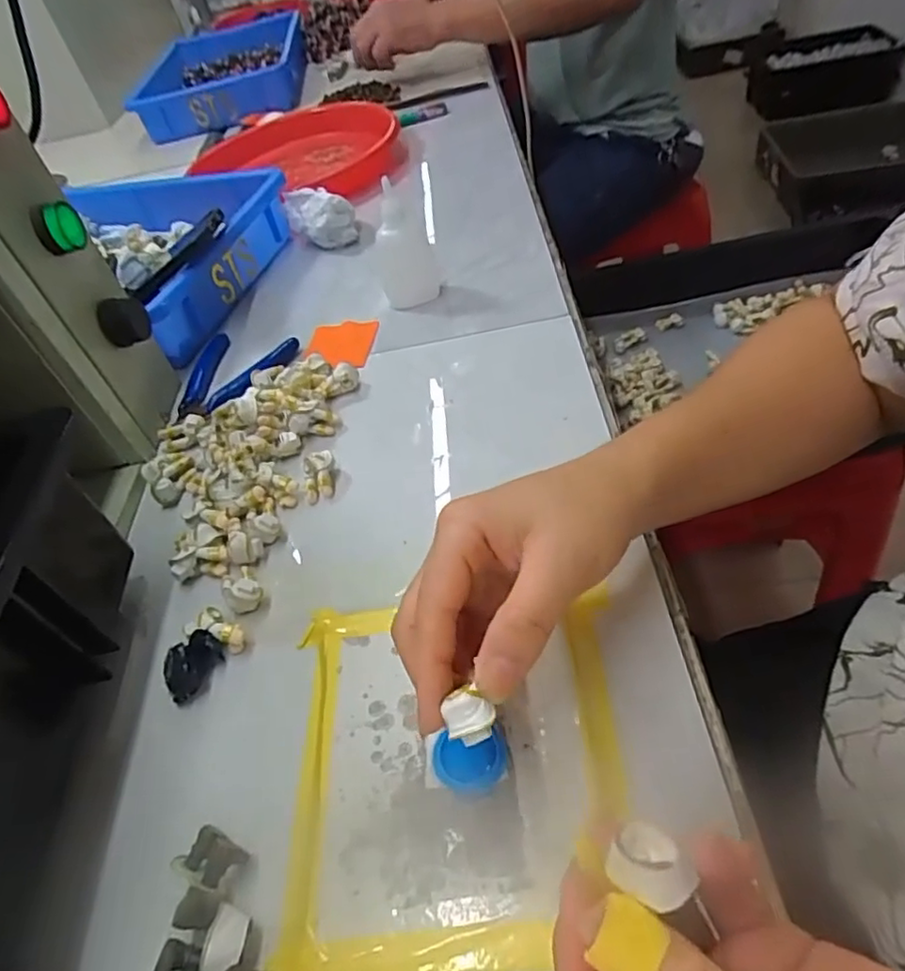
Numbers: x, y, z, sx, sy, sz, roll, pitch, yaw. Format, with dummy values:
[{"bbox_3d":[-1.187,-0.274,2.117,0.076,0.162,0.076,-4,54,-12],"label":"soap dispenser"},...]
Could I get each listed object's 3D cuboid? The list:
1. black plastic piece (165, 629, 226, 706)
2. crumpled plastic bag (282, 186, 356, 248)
[{"bbox_3d":[-0.129,0.088,0.308,0.022,0.019,0.031,19,55,28],"label":"black plastic piece"},{"bbox_3d":[-0.127,-0.261,0.608,0.063,0.043,0.055,-17,47,-2],"label":"crumpled plastic bag"}]

